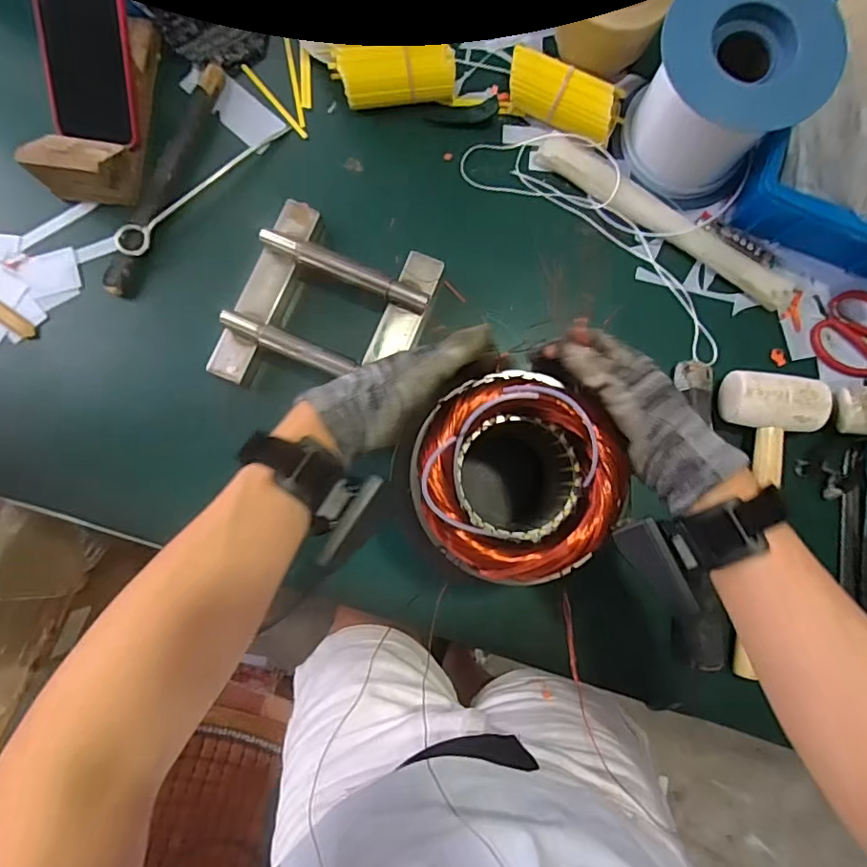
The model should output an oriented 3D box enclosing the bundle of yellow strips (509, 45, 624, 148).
[{"bbox_3d":[0.135,-0.352,0.575,0.129,0.050,0.051,20,84,1],"label":"bundle of yellow strips"}]

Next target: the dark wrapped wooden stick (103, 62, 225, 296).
[{"bbox_3d":[-0.280,-0.268,0.569,0.026,0.012,0.263,21,84,1],"label":"dark wrapped wooden stick"}]

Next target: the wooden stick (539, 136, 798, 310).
[{"bbox_3d":[0.246,-0.224,0.577,0.297,0.022,0.038,32,84,2],"label":"wooden stick"}]

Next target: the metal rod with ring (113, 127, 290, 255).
[{"bbox_3d":[-0.240,-0.261,0.568,0.215,0.017,0.029,-42,86,-5],"label":"metal rod with ring"}]

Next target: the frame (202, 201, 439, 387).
[{"bbox_3d":[-0.105,-0.119,0.542,0.175,0.034,0.189,23,84,1],"label":"frame"}]

